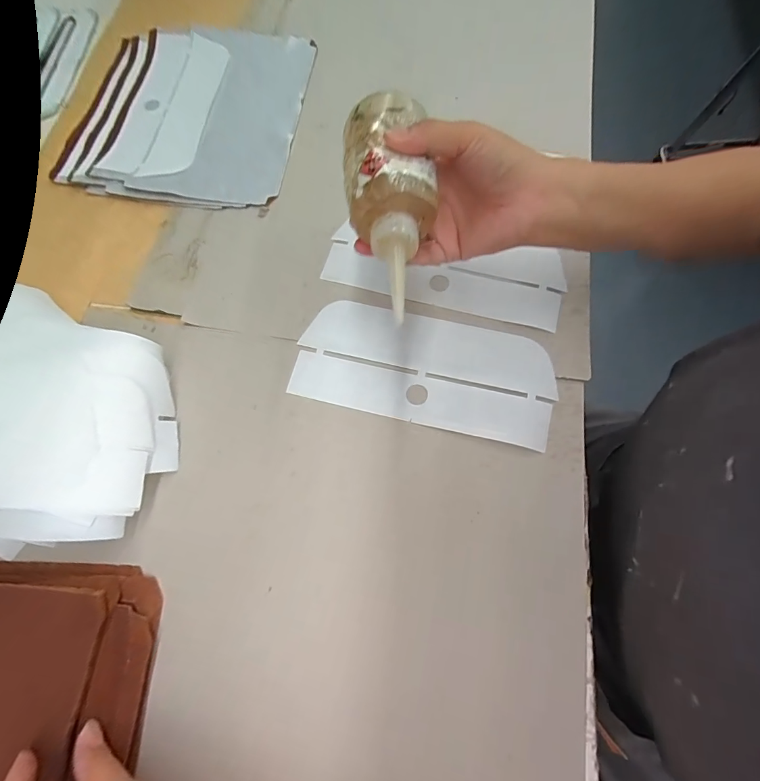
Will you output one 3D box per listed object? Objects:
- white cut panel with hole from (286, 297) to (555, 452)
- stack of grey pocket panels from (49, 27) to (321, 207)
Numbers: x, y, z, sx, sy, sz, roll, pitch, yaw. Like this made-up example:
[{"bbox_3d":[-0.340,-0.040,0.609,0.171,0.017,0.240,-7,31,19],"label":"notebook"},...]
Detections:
[{"bbox_3d":[0.037,-0.019,0.347,0.214,0.005,0.096,12,74,8],"label":"white cut panel with hole"},{"bbox_3d":[-0.220,-0.323,0.463,0.253,0.018,0.256,7,70,3],"label":"stack of grey pocket panels"}]

